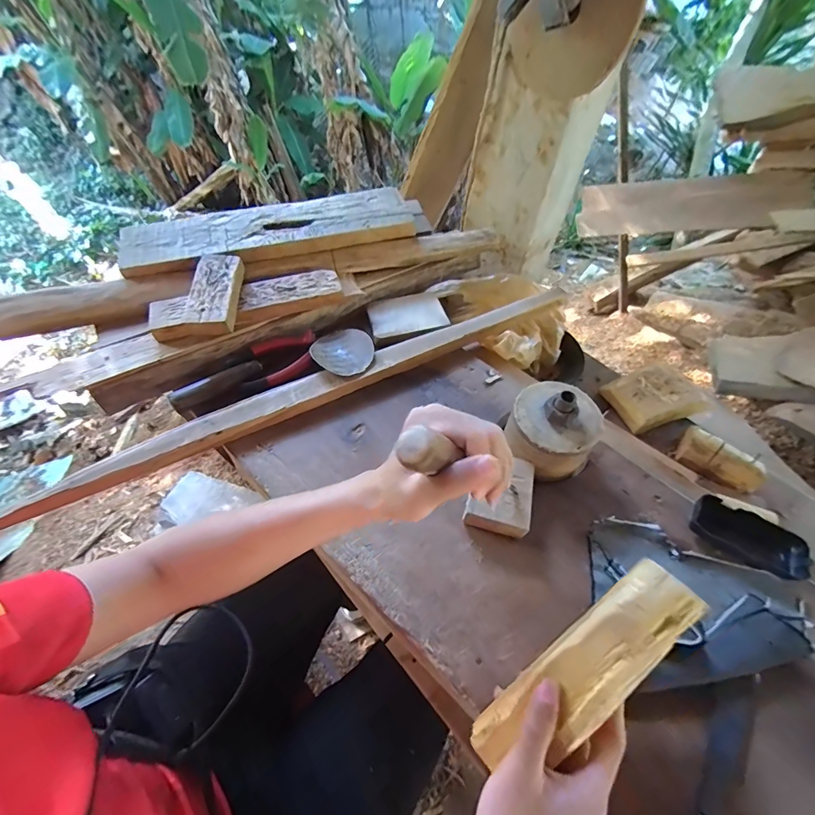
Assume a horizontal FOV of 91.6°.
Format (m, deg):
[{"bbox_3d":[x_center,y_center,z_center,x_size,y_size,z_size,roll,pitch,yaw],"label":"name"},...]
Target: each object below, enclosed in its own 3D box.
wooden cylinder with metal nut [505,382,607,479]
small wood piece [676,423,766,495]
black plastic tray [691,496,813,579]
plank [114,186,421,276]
[{"bbox_3d":[0.176,0.026,0.482,0.107,0.095,0.106,25,59,14],"label":"wooden cylinder with metal nut"},{"bbox_3d":[0.471,0.082,0.600,0.109,0.039,0.060,34,92,20],"label":"small wood piece"},{"bbox_3d":[0.376,0.143,0.440,0.113,0.023,0.054,30,61,17],"label":"black plastic tray"},{"bbox_3d":[-0.216,-0.286,0.642,0.446,0.033,0.120,-14,58,-10],"label":"plank"}]

